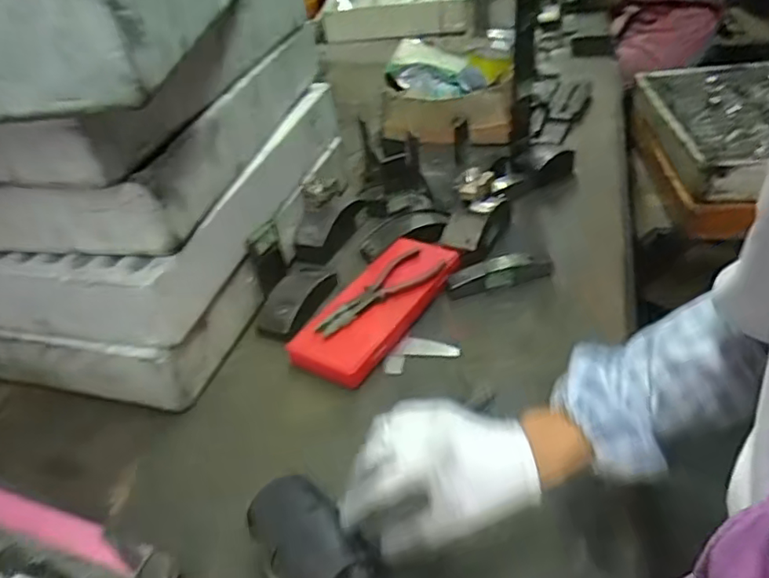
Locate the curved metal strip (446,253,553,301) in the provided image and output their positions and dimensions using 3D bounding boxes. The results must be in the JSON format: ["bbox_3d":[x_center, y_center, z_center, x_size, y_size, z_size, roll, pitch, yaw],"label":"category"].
[{"bbox_3d":[0.150,-0.024,0.790,0.146,0.029,0.034,-15,38,-10],"label":"curved metal strip"}]

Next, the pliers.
[{"bbox_3d":[-0.011,0.001,0.750,0.196,0.015,0.058,-33,44,-30],"label":"pliers"}]

